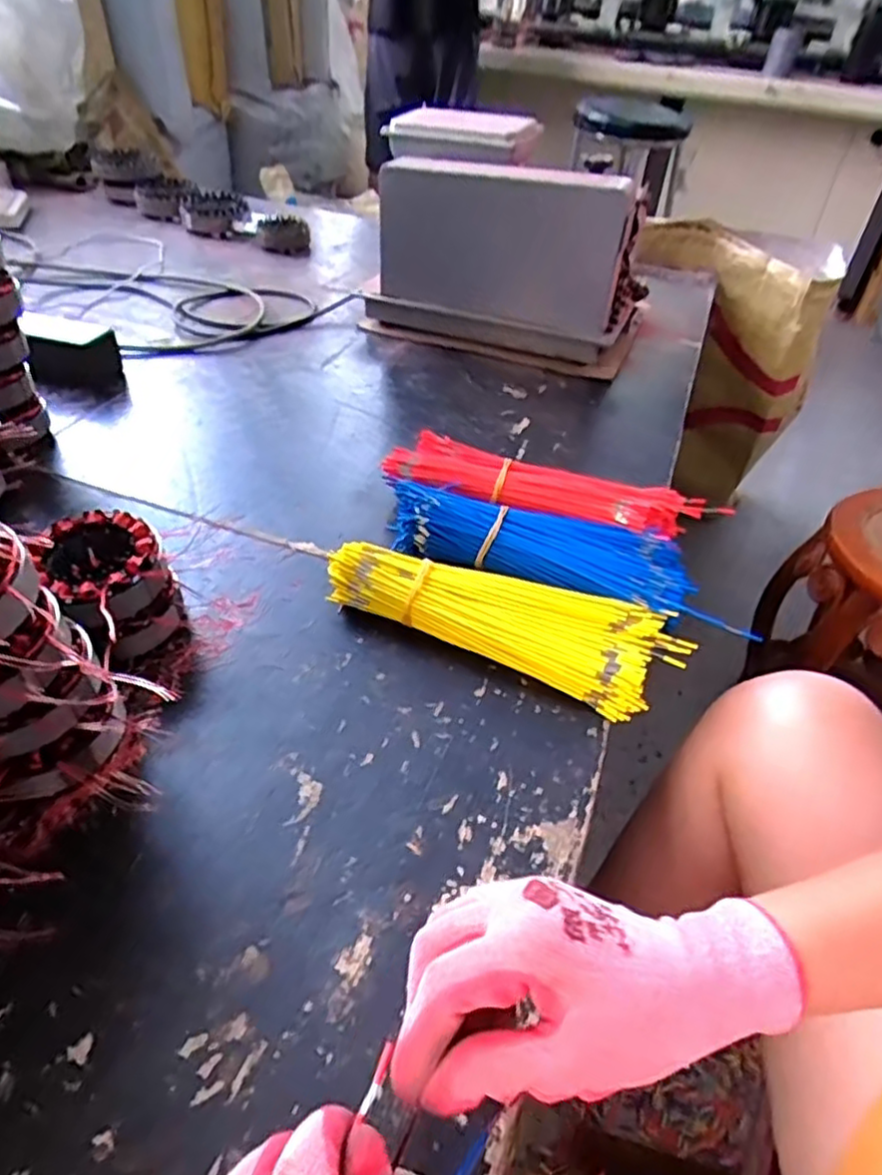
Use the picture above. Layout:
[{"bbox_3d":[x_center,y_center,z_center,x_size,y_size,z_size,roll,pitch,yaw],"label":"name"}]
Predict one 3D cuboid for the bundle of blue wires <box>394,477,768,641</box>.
[{"bbox_3d":[0.093,-0.026,0.562,0.300,0.048,0.086,18,44,14],"label":"bundle of blue wires"}]

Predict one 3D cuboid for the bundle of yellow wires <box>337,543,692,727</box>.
[{"bbox_3d":[0.046,0.020,0.511,0.258,0.044,0.082,18,44,14],"label":"bundle of yellow wires"}]

